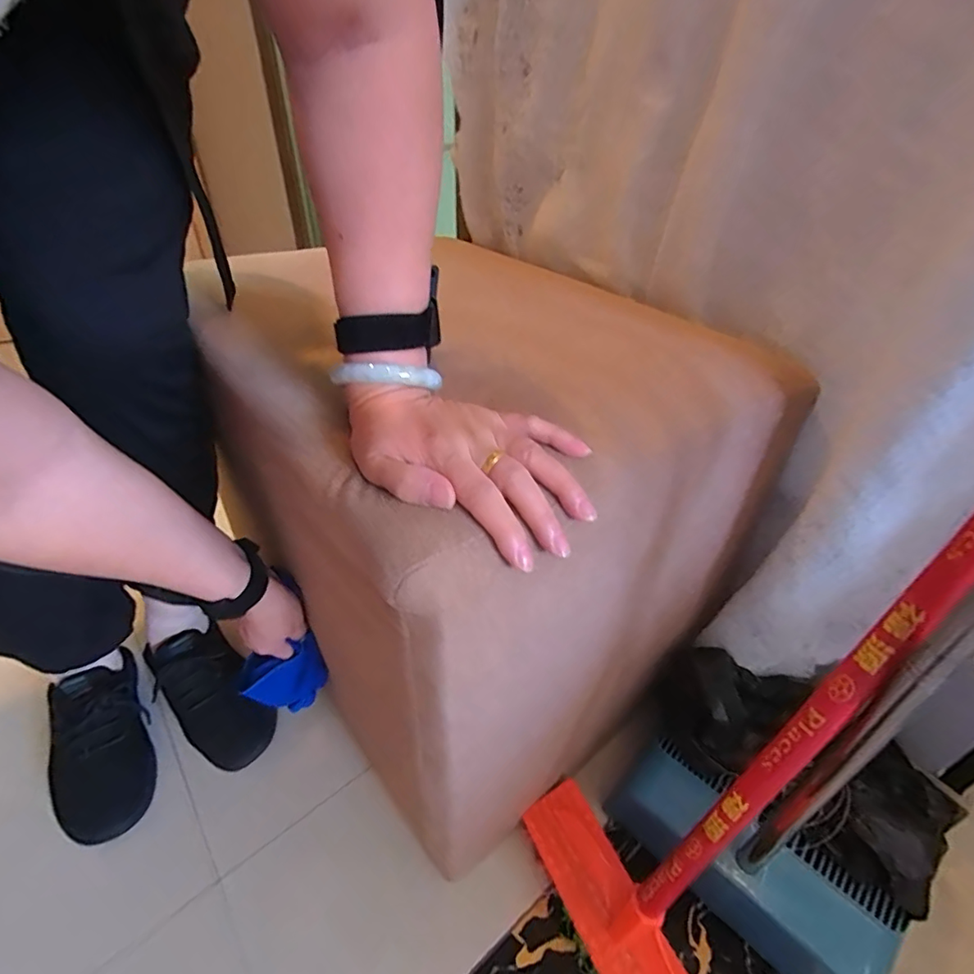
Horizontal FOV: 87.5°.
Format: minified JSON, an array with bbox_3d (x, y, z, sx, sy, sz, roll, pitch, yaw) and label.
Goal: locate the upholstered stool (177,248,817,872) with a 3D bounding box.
[{"bbox_3d":[0.011,0.022,0.528,0.392,0.364,0.364,-25,45,-30],"label":"upholstered stool"}]

